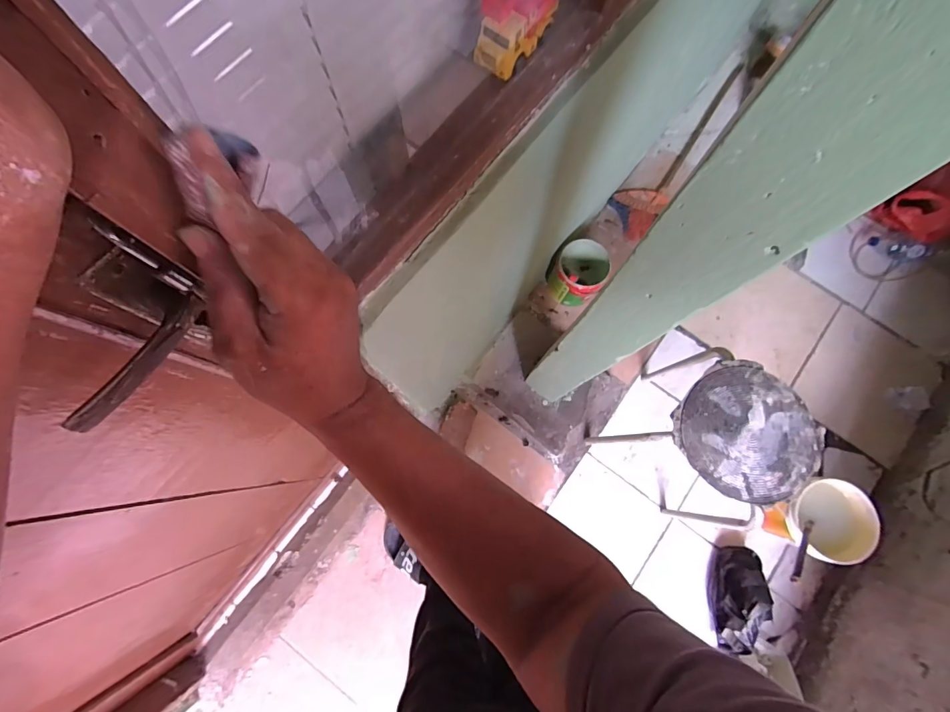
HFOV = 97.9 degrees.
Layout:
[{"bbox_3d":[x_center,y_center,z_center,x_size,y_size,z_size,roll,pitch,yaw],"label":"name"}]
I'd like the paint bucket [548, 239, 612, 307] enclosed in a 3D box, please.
[{"bbox_3d":[0.314,-0.251,1.252,0.164,0.151,0.158,-30,78,-7],"label":"paint bucket"}]

